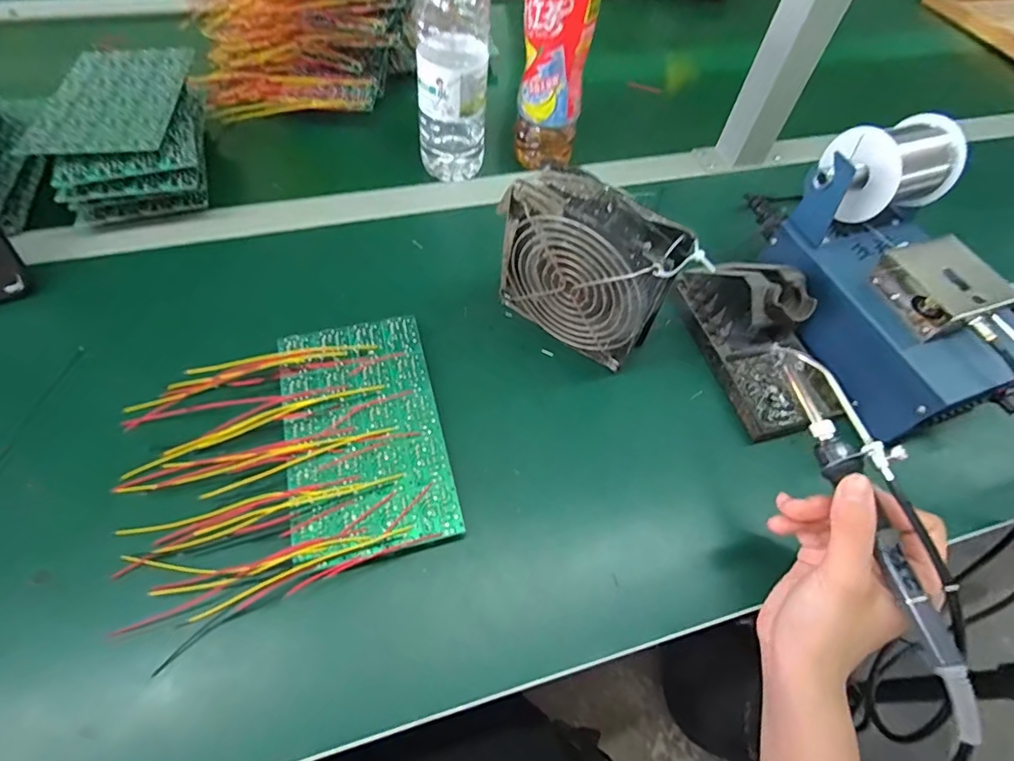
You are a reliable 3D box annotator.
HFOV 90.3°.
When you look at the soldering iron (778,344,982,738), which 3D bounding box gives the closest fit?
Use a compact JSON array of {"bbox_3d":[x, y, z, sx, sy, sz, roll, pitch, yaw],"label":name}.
[{"bbox_3d":[0.201,0.069,0.275,0.025,0.033,0.211,-7,65,-9],"label":"soldering iron"}]

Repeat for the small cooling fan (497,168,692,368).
[{"bbox_3d":[0.058,-0.077,0.372,0.121,0.122,0.041,35,62,16],"label":"small cooling fan"}]

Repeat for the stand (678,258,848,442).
[{"bbox_3d":[0.201,-0.037,0.389,0.076,0.068,0.144,-13,60,-12],"label":"stand"}]

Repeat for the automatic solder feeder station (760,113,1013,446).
[{"bbox_3d":[0.299,-0.073,0.378,0.123,0.129,0.195,-16,61,-14],"label":"automatic solder feeder station"}]

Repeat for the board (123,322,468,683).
[{"bbox_3d":[-0.143,0.051,0.339,0.200,0.019,0.174,-17,61,-15],"label":"board"}]

